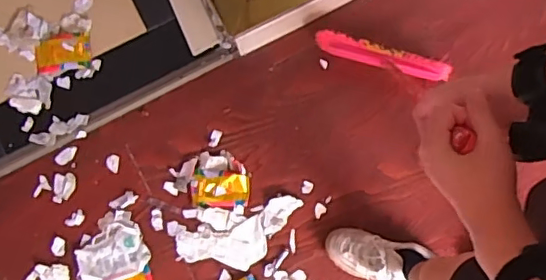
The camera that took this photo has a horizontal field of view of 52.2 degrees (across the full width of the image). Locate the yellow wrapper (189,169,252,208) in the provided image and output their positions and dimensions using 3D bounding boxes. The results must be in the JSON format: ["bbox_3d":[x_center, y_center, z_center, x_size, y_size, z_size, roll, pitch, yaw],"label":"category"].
[{"bbox_3d":[-0.124,0.114,1.317,0.136,0.010,0.083,4,80,2],"label":"yellow wrapper"}]

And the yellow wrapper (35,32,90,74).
[{"bbox_3d":[-0.525,-0.219,1.393,0.136,0.018,0.090,-13,79,-1],"label":"yellow wrapper"}]

